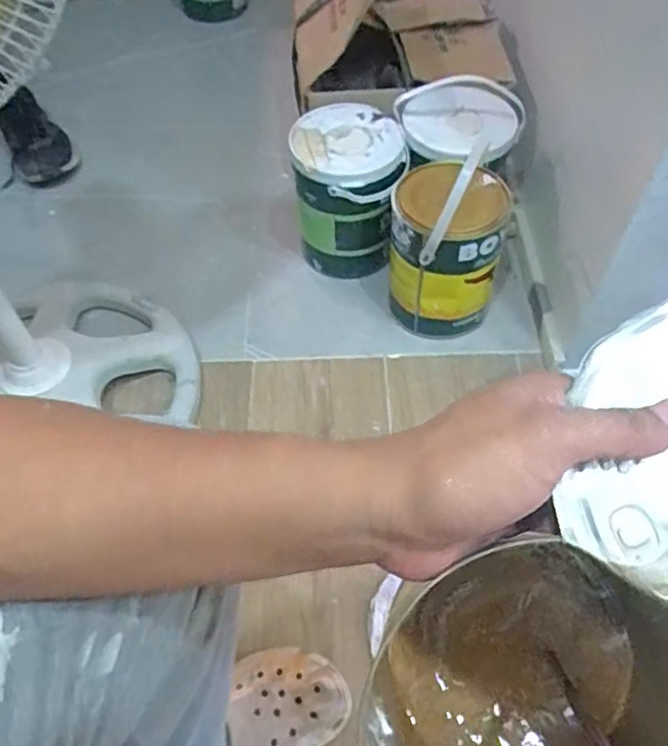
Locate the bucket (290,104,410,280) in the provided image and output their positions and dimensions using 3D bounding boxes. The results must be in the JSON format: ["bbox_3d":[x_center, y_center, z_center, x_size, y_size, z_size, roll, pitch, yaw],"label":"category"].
[{"bbox_3d":[0.024,-0.289,1.049,0.169,0.208,0.180,-3,55,-1],"label":"bucket"}]

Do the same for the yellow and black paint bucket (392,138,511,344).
[{"bbox_3d":[0.164,-0.196,0.944,0.154,0.274,0.160,0,55,1],"label":"yellow and black paint bucket"}]

